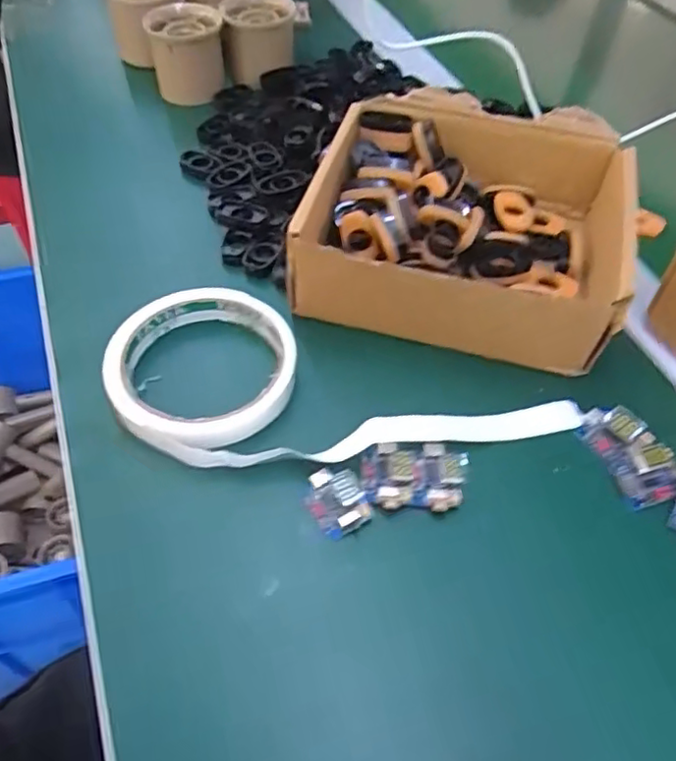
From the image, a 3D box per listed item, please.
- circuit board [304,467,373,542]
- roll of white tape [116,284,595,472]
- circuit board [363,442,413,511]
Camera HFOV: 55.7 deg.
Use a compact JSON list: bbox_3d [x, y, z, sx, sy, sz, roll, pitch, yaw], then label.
[{"bbox_3d":[-0.001,0.052,0.281,0.022,0.014,0.029,-21,56,-18],"label":"circuit board"},{"bbox_3d":[0.002,-0.007,0.323,0.226,0.020,0.100,-3,52,-5],"label":"roll of white tape"},{"bbox_3d":[0.022,0.043,0.289,0.021,0.008,0.030,5,52,1],"label":"circuit board"}]

